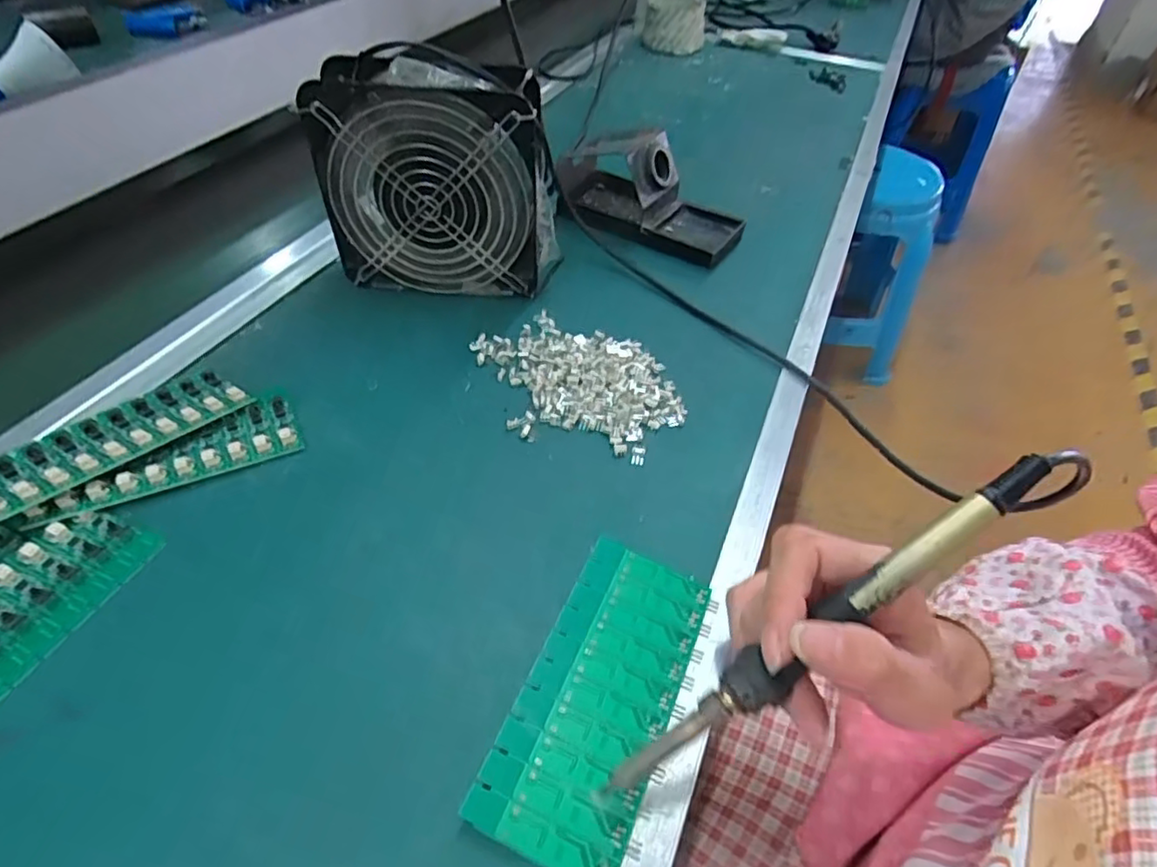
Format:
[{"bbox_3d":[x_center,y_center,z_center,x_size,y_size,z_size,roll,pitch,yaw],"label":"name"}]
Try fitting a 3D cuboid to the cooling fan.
[{"bbox_3d":[-0.097,-0.181,0.441,0.158,0.154,0.060,2,47,-1],"label":"cooling fan"}]

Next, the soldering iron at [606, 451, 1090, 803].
[{"bbox_3d":[0.094,0.071,0.225,0.219,0.029,0.019,-39,55,4],"label":"soldering iron"}]

